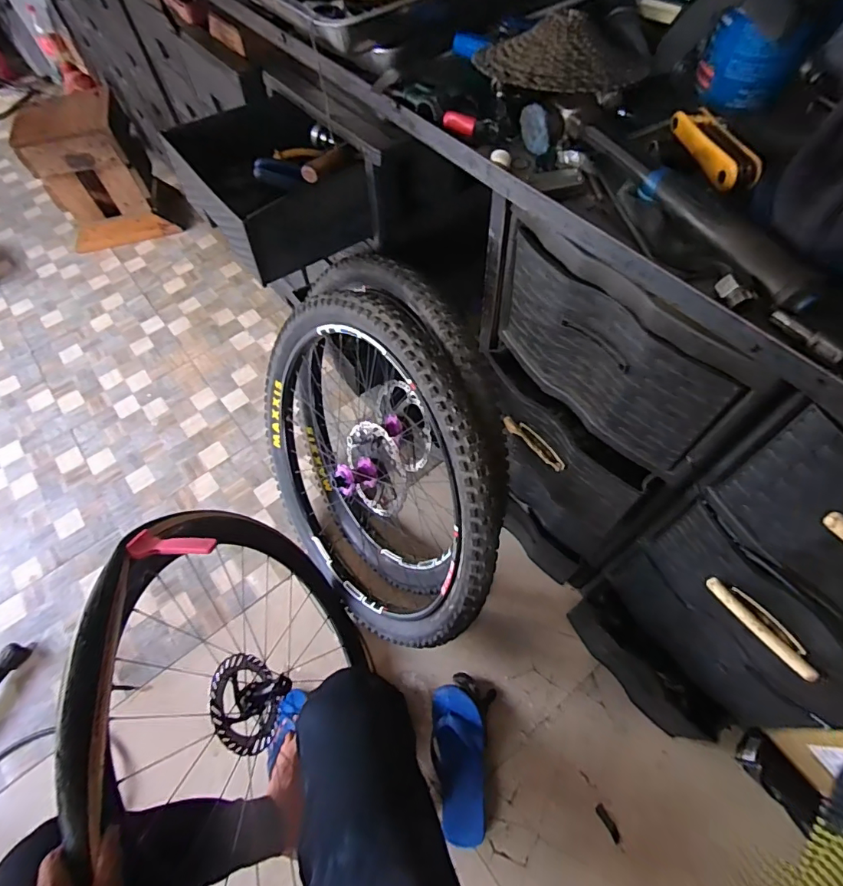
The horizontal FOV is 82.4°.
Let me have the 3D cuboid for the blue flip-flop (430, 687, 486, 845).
[{"bbox_3d":[0.075,0.635,0.962,0.100,0.059,0.259,-1,61,3],"label":"blue flip-flop"}]

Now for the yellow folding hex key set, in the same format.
[{"bbox_3d":[0.311,-0.316,0.510,0.041,0.021,0.126,-10,61,-2],"label":"yellow folding hex key set"}]

